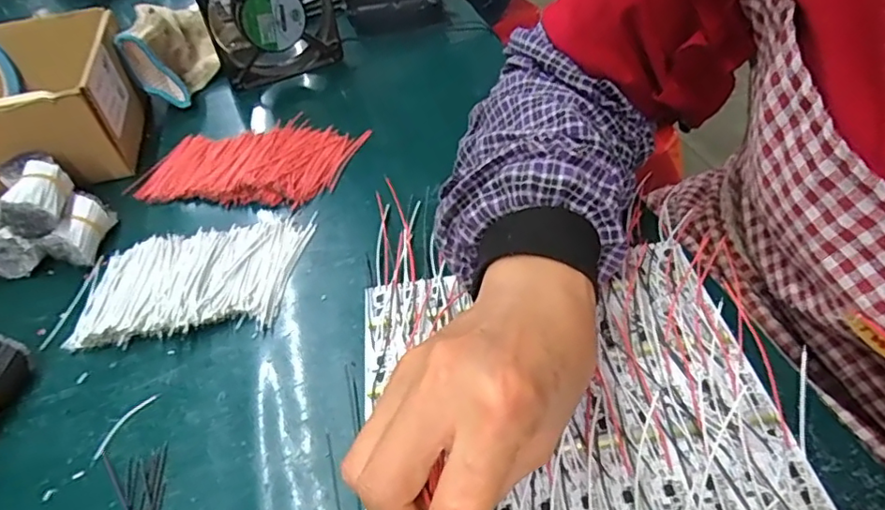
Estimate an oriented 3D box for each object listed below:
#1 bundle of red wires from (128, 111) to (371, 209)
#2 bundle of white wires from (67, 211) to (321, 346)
[{"bbox_3d":[-0.159,-0.080,0.467,0.172,0.013,0.103,3,44,11],"label":"bundle of red wires"},{"bbox_3d":[-0.164,0.012,0.375,0.140,0.012,0.097,-6,43,2],"label":"bundle of white wires"}]

